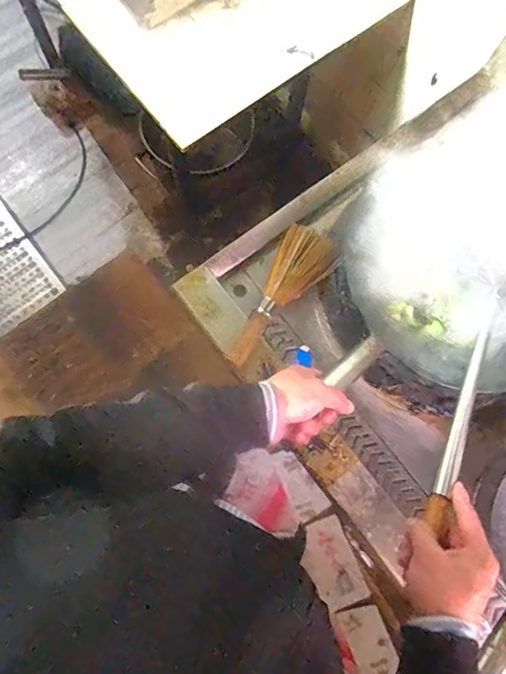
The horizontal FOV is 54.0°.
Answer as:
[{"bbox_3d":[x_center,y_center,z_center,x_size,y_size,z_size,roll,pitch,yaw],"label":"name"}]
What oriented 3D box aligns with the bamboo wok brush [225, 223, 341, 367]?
[{"bbox_3d":[0.037,-0.067,0.812,0.094,0.041,0.254,36,78,7],"label":"bamboo wok brush"}]

